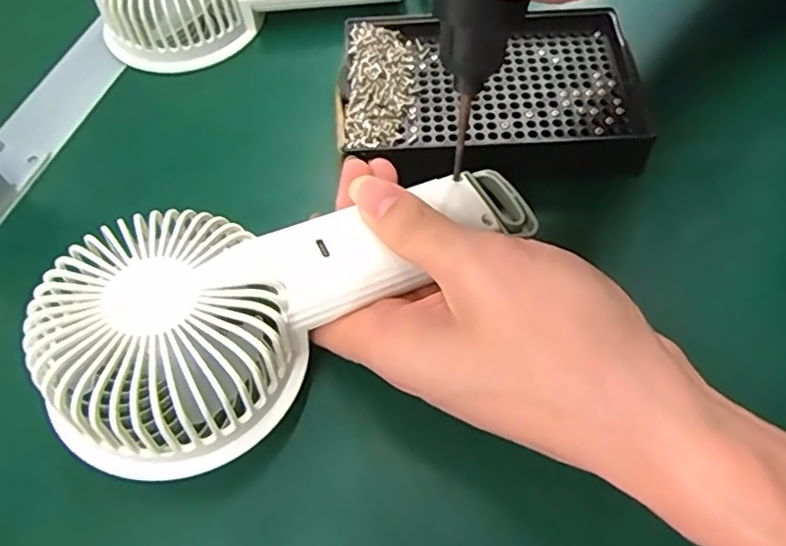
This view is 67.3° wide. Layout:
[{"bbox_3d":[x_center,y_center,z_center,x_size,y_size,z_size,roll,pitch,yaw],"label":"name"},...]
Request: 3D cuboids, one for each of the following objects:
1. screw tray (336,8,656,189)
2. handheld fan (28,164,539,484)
[{"bbox_3d":[0.047,-0.084,0.286,0.142,0.024,0.105,-3,60,1],"label":"screw tray"},{"bbox_3d":[-0.030,0.000,0.213,0.177,0.042,0.071,-28,62,-21],"label":"handheld fan"}]

